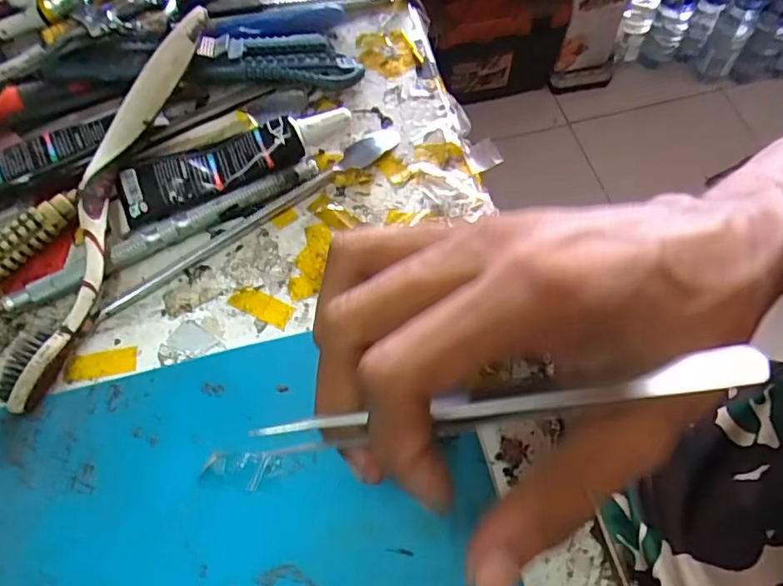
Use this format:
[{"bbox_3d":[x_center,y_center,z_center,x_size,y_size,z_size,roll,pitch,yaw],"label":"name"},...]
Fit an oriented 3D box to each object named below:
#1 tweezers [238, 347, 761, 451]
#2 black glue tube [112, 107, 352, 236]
[{"bbox_3d":[0.027,0.028,0.142,0.127,0.004,0.009,-10,62,6],"label":"tweezers"},{"bbox_3d":[-0.067,-0.056,0.238,0.102,0.016,0.026,-19,63,-8],"label":"black glue tube"}]

